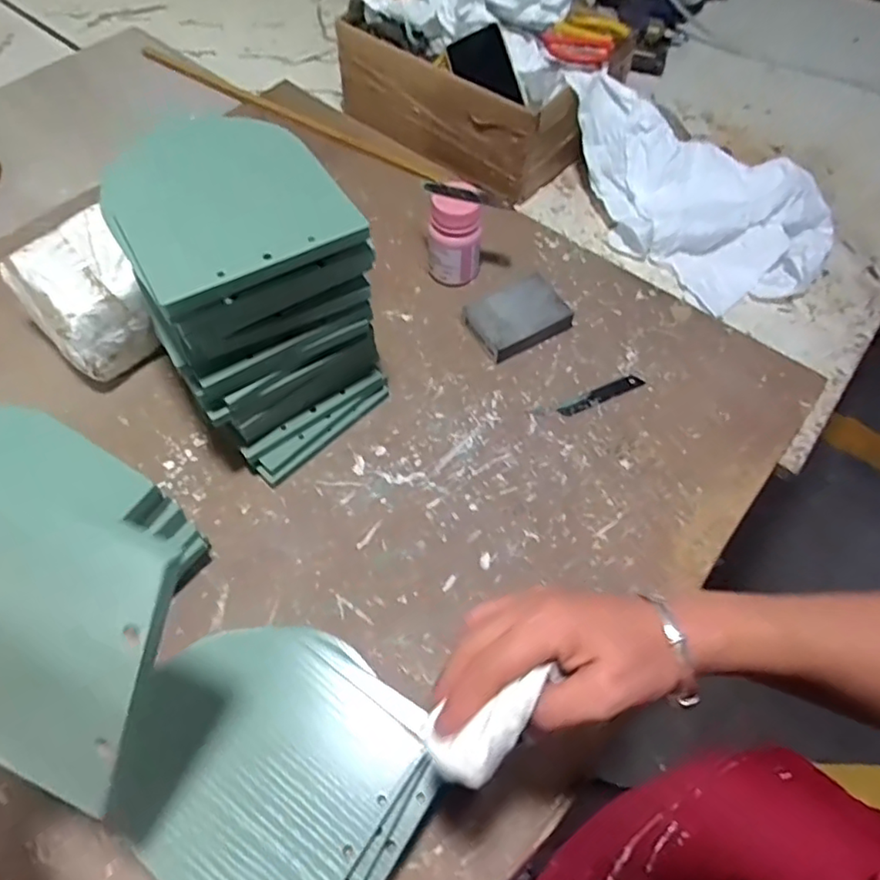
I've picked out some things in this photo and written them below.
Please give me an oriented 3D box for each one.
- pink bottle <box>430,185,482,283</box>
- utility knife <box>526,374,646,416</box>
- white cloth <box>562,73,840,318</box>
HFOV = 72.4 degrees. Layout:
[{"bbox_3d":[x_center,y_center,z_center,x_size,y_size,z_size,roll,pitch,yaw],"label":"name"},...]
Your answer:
[{"bbox_3d":[0.018,-0.217,0.649,0.052,0.102,0.055,5,59,1],"label":"pink bottle"},{"bbox_3d":[0.151,-0.042,0.611,0.124,0.007,0.021,-21,62,-13],"label":"utility knife"},{"bbox_3d":[0.312,-0.312,0.712,0.208,0.095,0.328,-29,64,-18],"label":"white cloth"}]

